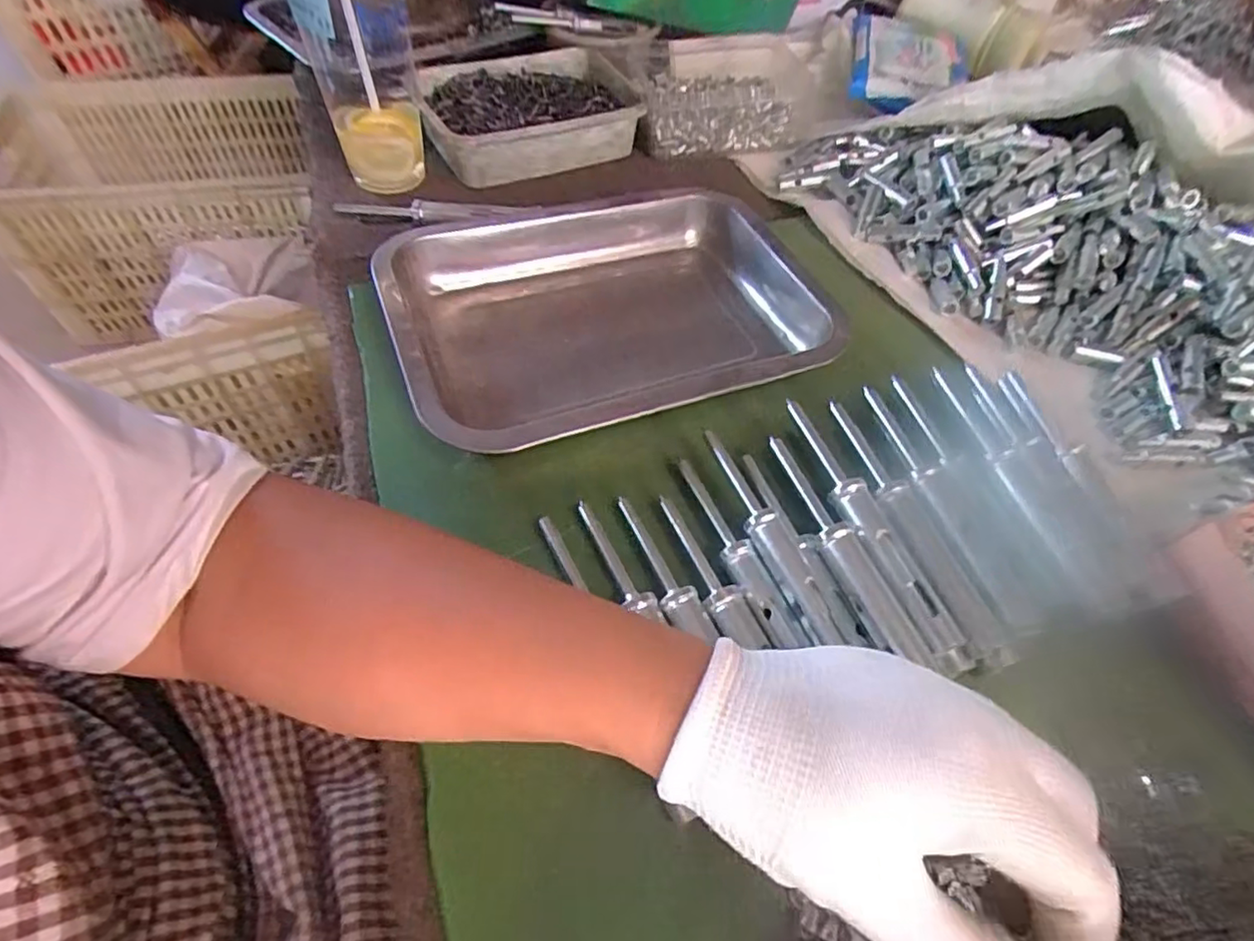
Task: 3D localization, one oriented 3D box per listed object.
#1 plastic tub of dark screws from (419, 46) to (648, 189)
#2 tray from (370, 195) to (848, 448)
[{"bbox_3d":[-0.081,-0.304,0.533,0.188,0.040,0.132,-22,60,-19],"label":"plastic tub of dark screws"},{"bbox_3d":[-0.011,-0.101,0.390,0.253,0.042,0.190,-20,57,-16],"label":"tray"}]

